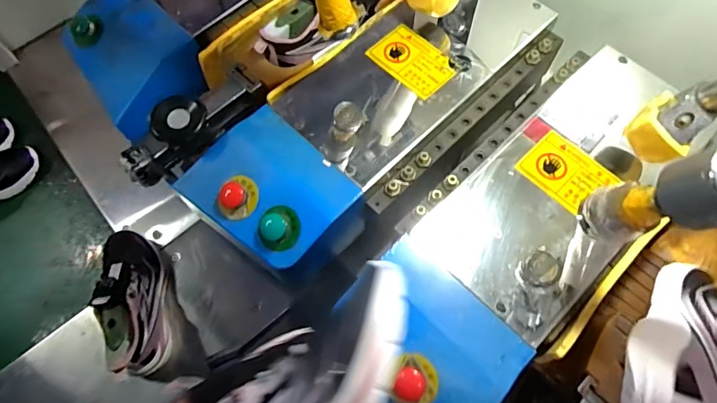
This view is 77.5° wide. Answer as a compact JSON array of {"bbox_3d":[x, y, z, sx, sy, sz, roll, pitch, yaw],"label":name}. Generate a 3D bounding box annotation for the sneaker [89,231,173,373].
[{"bbox_3d":[-0.357,0.144,0.702,0.075,0.118,0.227,-24,68,-8],"label":"sneaker"}]

